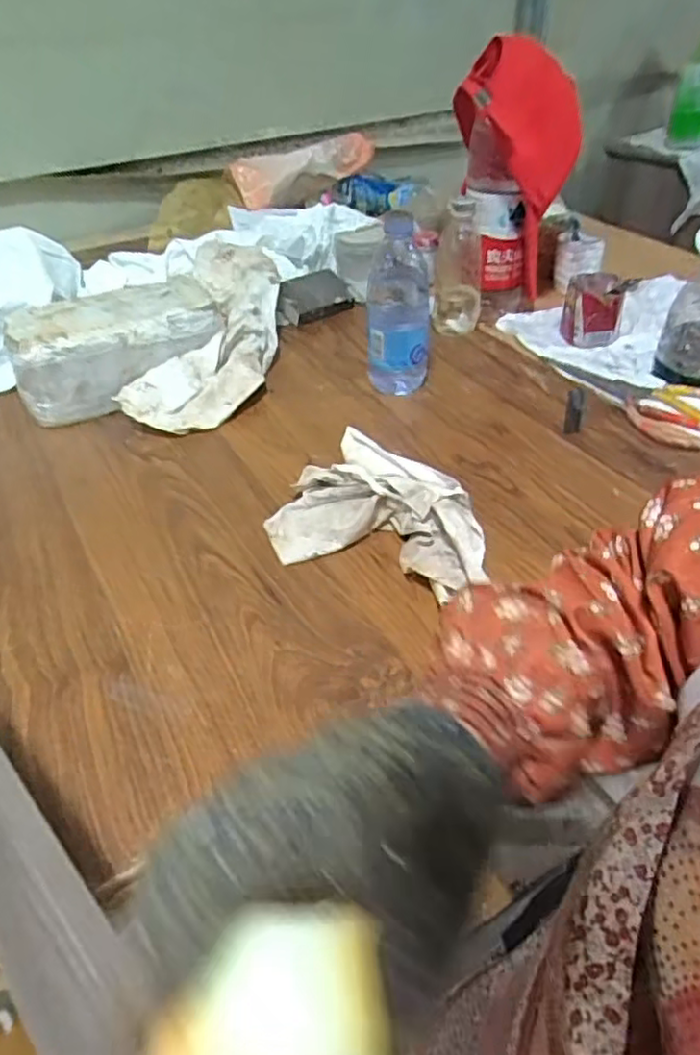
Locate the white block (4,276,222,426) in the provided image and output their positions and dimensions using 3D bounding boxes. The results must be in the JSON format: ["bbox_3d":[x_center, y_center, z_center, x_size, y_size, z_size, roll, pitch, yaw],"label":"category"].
[{"bbox_3d":[-0.268,-0.213,0.781,0.234,0.098,0.103,-18,42,-15],"label":"white block"}]

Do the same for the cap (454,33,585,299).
[{"bbox_3d":[0.201,-0.437,0.828,0.148,0.260,0.124,6,42,12],"label":"cap"}]

